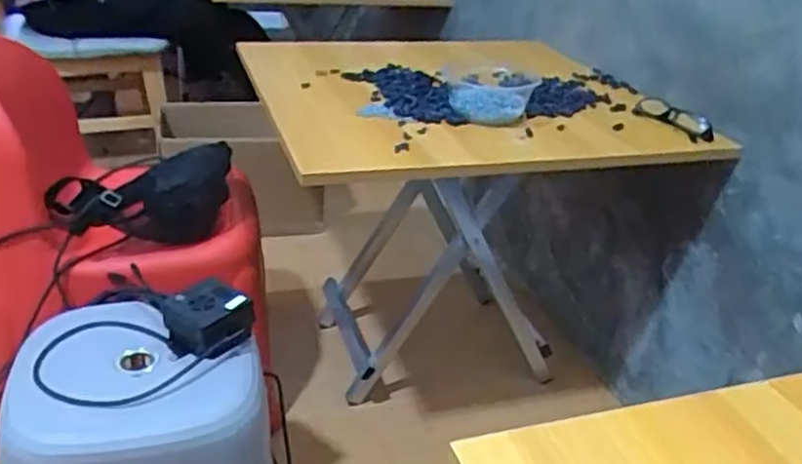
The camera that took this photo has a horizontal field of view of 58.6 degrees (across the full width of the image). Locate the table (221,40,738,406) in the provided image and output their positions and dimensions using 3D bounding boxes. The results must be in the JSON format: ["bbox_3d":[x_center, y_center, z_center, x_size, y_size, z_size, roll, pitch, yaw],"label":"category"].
[{"bbox_3d":[0.077,-0.018,1.231,0.604,0.527,0.593,-6,30,-18],"label":"table"}]

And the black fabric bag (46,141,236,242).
[{"bbox_3d":[-0.369,-0.056,0.992,0.240,0.120,0.141,3,28,-2],"label":"black fabric bag"}]

